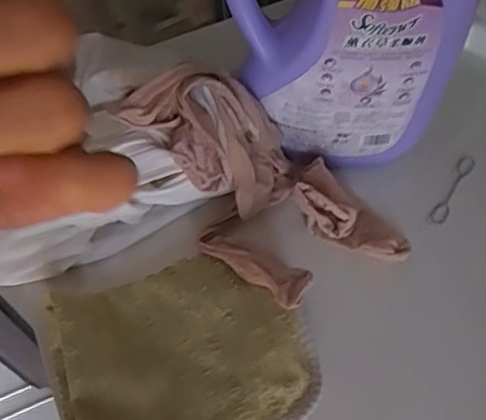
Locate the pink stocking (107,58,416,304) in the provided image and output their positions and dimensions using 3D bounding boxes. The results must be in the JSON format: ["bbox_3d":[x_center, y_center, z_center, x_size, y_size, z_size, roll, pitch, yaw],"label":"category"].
[{"bbox_3d":[0.024,-0.020,0.439,0.125,0.127,0.173,-40,65,-19],"label":"pink stocking"}]

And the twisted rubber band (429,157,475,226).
[{"bbox_3d":[0.185,-0.018,0.521,0.014,0.007,0.078,28,64,18],"label":"twisted rubber band"}]

